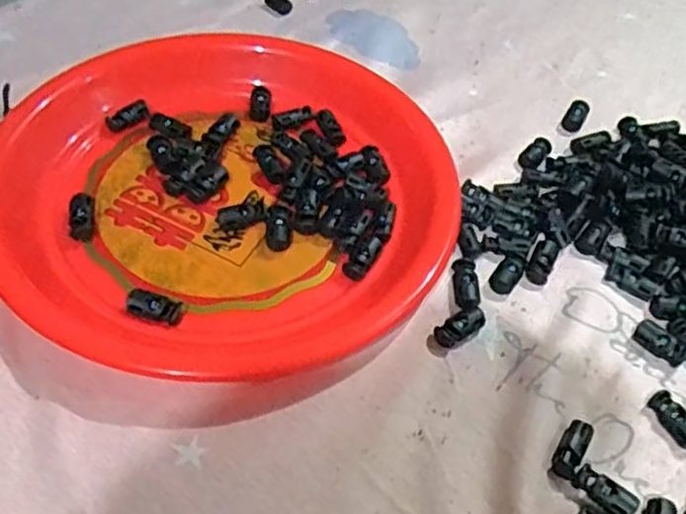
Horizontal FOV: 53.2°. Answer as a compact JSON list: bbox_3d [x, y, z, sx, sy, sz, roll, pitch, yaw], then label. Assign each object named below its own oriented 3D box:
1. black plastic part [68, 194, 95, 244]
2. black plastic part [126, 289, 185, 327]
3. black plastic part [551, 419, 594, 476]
[{"bbox_3d":[-0.146,-0.023,0.384,0.012,0.007,0.034,-9,50,-10],"label":"black plastic part"},{"bbox_3d":[-0.094,0.025,0.342,0.028,0.007,0.011,18,49,-6],"label":"black plastic part"},{"bbox_3d":[0.105,0.087,0.313,0.012,0.009,0.028,28,54,20],"label":"black plastic part"}]

